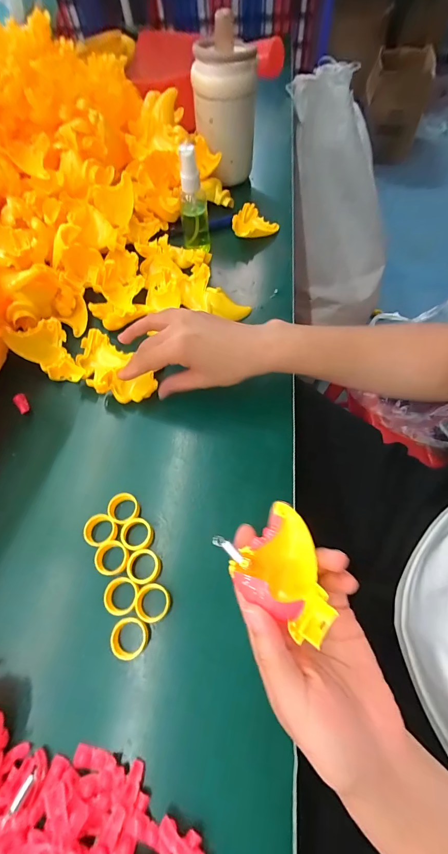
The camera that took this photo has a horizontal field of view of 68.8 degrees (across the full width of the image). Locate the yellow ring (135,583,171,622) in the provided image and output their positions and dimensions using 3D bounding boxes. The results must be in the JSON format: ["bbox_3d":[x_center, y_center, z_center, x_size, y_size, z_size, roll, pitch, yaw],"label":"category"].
[{"bbox_3d":[-0.055,0.138,0.258,0.026,0.015,0.026,-1,63,3],"label":"yellow ring"}]

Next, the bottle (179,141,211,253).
[{"bbox_3d":[-0.040,-0.288,0.406,0.037,0.104,0.034,-6,63,0],"label":"bottle"}]

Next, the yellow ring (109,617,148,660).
[{"bbox_3d":[-0.070,0.158,0.246,0.027,0.013,0.026,-1,63,3],"label":"yellow ring"}]

